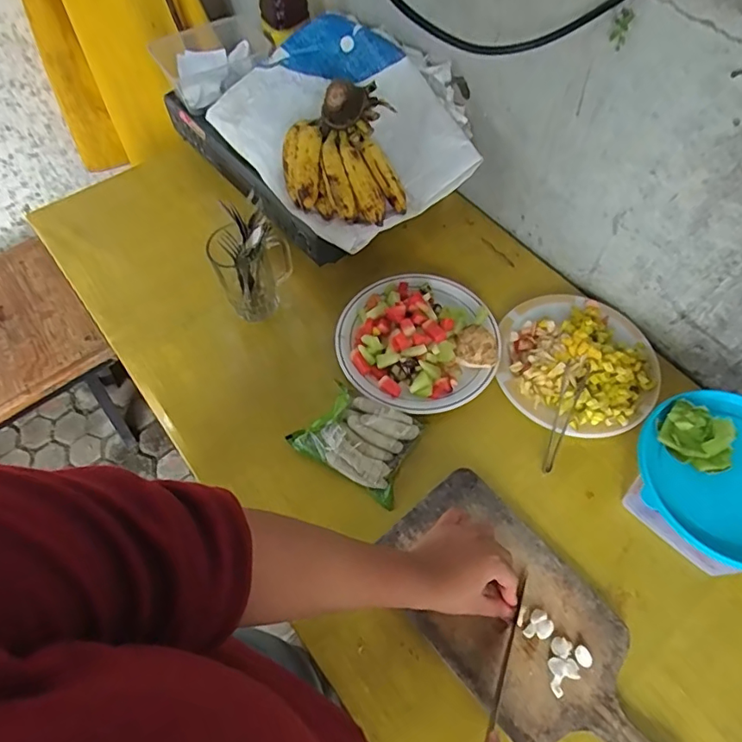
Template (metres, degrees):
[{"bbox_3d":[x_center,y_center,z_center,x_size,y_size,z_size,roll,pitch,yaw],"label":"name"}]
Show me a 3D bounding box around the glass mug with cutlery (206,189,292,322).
[{"bbox_3d":[-0.161,-0.152,0.700,0.098,0.151,0.081,-19,63,-7],"label":"glass mug with cutlery"}]

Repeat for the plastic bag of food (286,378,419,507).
[{"bbox_3d":[-0.014,0.082,0.638,0.139,0.036,0.103,29,68,17],"label":"plastic bag of food"}]

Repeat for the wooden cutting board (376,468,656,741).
[{"bbox_3d":[0.170,0.282,0.538,0.170,0.014,0.363,-35,66,-13],"label":"wooden cutting board"}]

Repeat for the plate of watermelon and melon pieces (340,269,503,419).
[{"bbox_3d":[0.063,-0.050,0.699,0.213,0.043,0.211,-1,63,3],"label":"plate of watermelon and melon pieces"}]

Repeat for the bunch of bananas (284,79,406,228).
[{"bbox_3d":[-0.040,-0.290,0.698,0.155,0.070,0.189,-12,101,-6],"label":"bunch of bananas"}]

